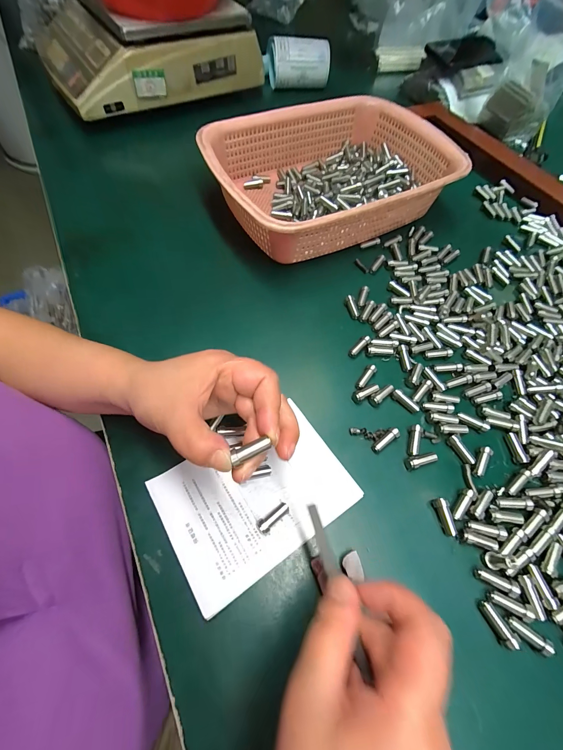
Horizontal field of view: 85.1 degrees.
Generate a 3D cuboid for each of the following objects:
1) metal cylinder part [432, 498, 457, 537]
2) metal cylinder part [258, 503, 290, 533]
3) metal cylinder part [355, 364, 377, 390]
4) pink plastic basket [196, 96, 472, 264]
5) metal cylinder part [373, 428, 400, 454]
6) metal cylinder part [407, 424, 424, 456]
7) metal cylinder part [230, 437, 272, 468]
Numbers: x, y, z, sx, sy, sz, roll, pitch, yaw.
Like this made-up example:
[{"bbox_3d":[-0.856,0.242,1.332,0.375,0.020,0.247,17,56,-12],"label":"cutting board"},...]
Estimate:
[{"bbox_3d":[0.128,0.111,0.240,0.009,0.011,0.027,-13,63,-10],"label":"metal cylinder part"},{"bbox_3d":[-0.005,0.109,0.234,0.026,0.010,0.009,-32,67,-18],"label":"metal cylinder part"},{"bbox_3d":[0.082,0.002,0.297,0.009,0.009,0.028,33,65,15],"label":"metal cylinder part"},{"bbox_3d":[0.066,-0.257,0.393,0.307,0.072,0.211,-25,65,-15],"label":"pink plastic basket"},{"bbox_3d":[0.091,0.058,0.269,0.028,0.010,0.009,-39,69,-6],"label":"metal cylinder part"},{"bbox_3d":[0.117,0.058,0.269,0.011,0.011,0.027,20,62,8],"label":"metal cylinder part"},{"bbox_3d":[-0.019,0.045,0.180,0.022,0.007,0.008,-23,64,-10],"label":"metal cylinder part"}]

